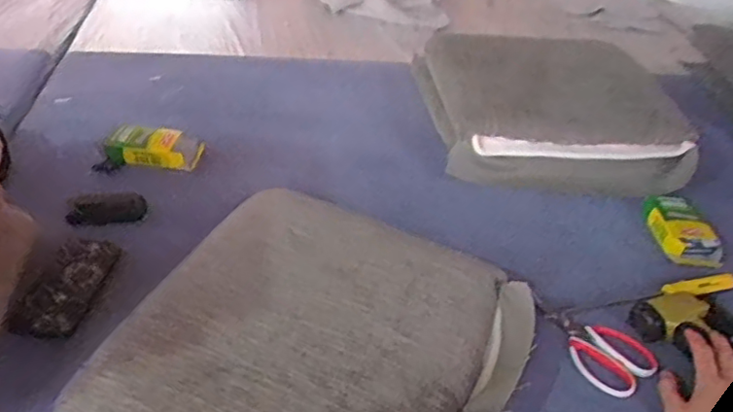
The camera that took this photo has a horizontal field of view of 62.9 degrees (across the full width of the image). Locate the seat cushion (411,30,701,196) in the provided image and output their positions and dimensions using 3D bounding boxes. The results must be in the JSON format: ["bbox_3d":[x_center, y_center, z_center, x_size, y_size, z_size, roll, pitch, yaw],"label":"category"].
[{"bbox_3d":[0.347,-0.205,1.116,0.447,0.138,0.354,2,38,-6],"label":"seat cushion"}]

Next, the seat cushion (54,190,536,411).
[{"bbox_3d":[-0.046,0.159,0.672,0.403,0.053,0.423,18,43,15],"label":"seat cushion"}]

